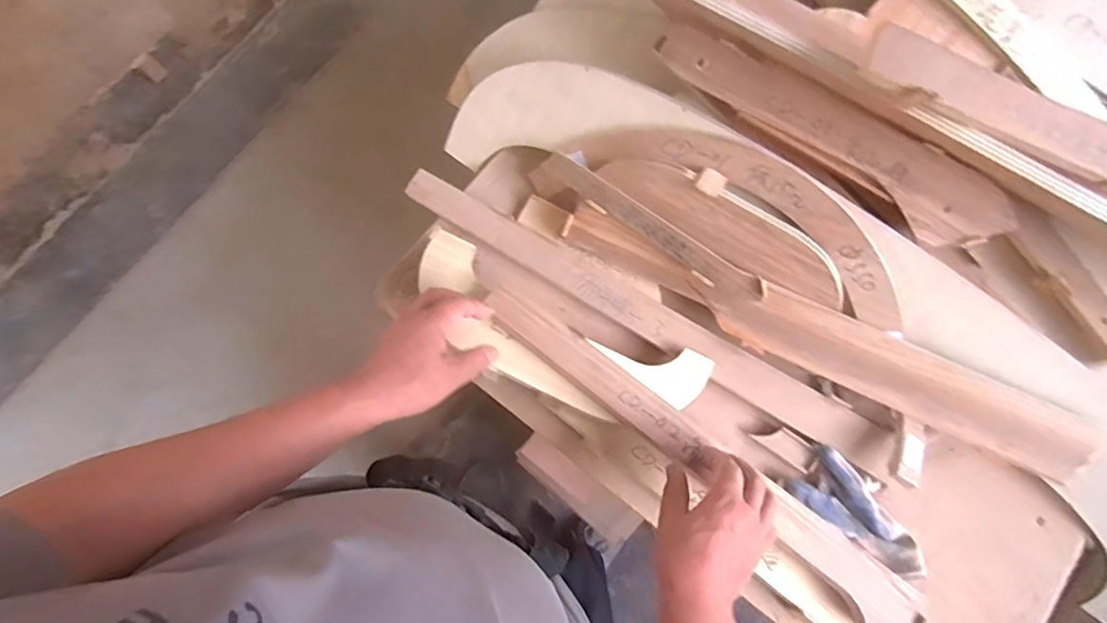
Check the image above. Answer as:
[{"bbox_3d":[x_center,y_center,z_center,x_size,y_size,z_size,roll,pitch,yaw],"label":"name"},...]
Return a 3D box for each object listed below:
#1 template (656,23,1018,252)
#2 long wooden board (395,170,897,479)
[{"bbox_3d":[0.273,-0.178,0.572,0.376,0.044,0.058,34,78,7],"label":"template"},{"bbox_3d":[0.100,0.004,0.656,0.616,0.030,0.049,31,78,7],"label":"long wooden board"}]

